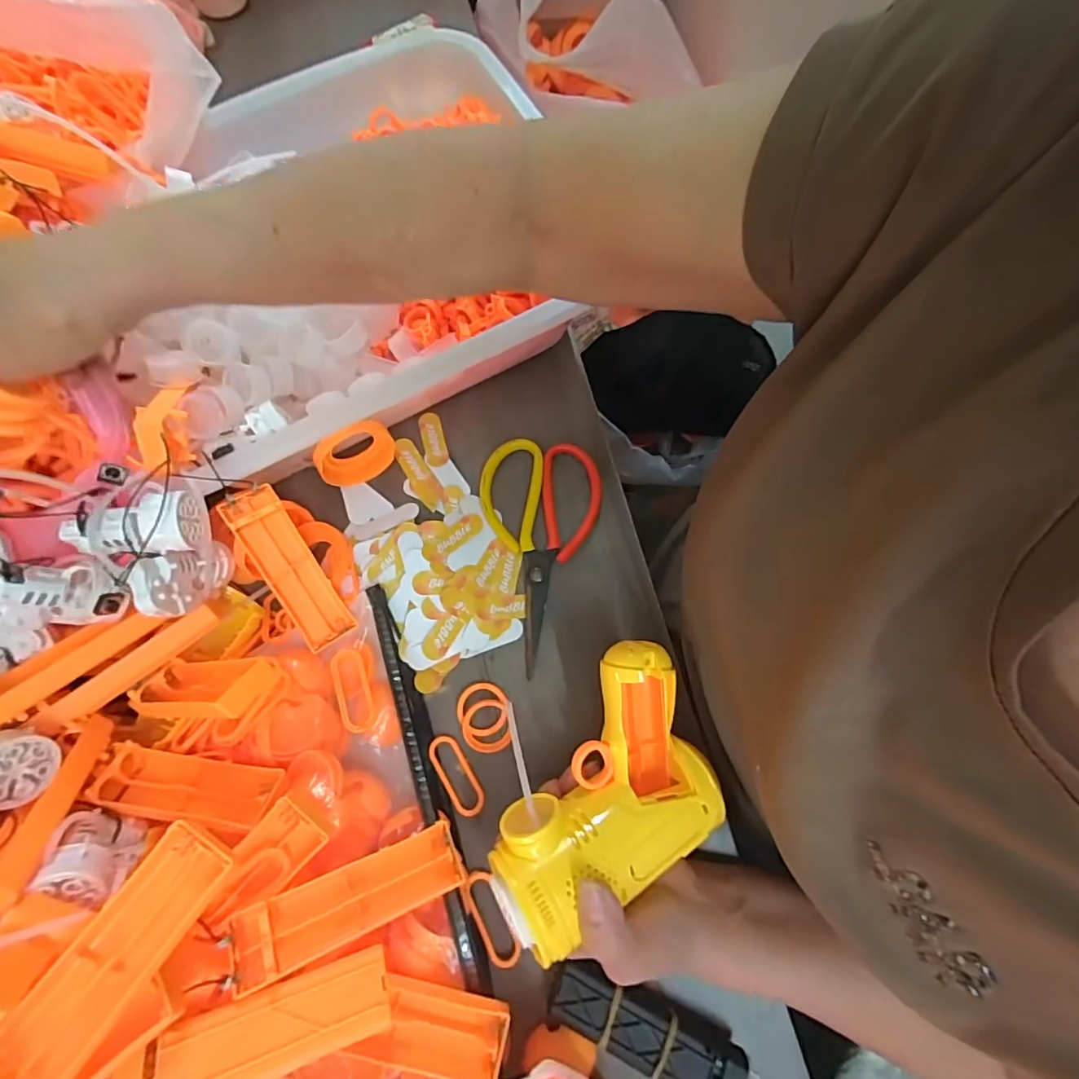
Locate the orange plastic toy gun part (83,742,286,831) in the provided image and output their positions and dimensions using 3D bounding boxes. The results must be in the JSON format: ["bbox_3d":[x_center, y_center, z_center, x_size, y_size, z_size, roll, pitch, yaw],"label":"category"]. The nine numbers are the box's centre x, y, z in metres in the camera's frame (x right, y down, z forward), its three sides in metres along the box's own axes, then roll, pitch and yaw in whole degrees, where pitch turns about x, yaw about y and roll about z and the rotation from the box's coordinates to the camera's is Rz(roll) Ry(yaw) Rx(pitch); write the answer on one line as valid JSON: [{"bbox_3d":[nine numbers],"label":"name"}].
[{"bbox_3d":[-0.203,0.142,0.295,0.104,0.024,0.032,8,75,4],"label":"orange plastic toy gun part"}]

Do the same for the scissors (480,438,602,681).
[{"bbox_3d":[-0.003,0.007,0.385,0.089,0.008,0.171,4,75,2],"label":"scissors"}]

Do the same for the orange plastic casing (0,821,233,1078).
[{"bbox_3d":[-0.178,0.174,0.212,0.034,0.015,0.099,29,57,9],"label":"orange plastic casing"}]

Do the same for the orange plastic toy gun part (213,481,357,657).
[{"bbox_3d":[-0.165,0.020,0.338,0.033,0.017,0.110,-29,103,-7],"label":"orange plastic toy gun part"}]

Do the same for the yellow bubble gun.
[{"bbox_3d":[0.030,0.131,0.279,0.127,0.053,0.108,-26,76,-6],"label":"yellow bubble gun"}]

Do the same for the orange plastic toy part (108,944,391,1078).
[{"bbox_3d":[-0.124,0.220,0.228,0.106,0.008,0.033,-5,47,-22],"label":"orange plastic toy part"}]

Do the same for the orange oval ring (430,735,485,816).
[{"bbox_3d":[-0.056,0.158,0.347,0.022,0.006,0.054,-32,76,-7],"label":"orange oval ring"}]

